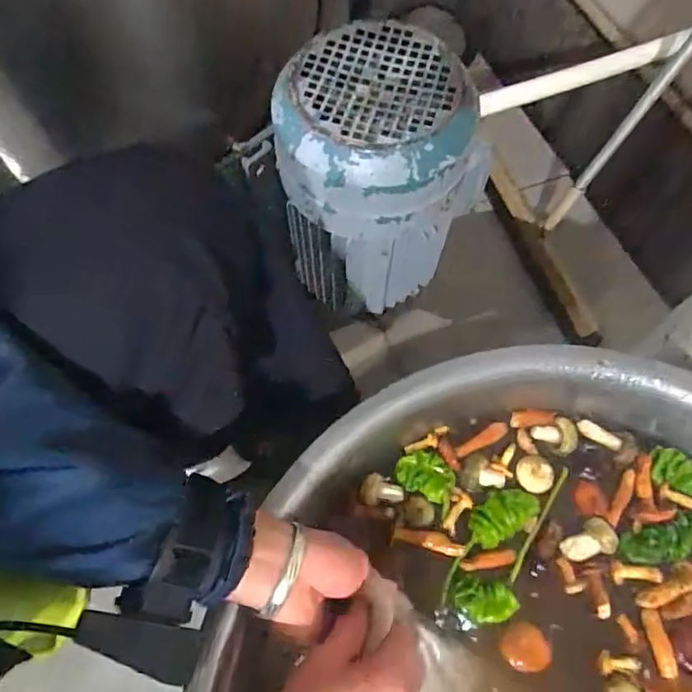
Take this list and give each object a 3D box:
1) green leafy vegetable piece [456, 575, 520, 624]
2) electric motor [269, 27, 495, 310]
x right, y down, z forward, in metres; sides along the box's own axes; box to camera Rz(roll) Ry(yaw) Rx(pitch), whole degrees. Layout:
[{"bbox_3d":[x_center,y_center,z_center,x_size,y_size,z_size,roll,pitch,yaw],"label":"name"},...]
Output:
[{"bbox_3d":[0.109,0.200,0.428,0.044,0.015,0.030,13,66,5],"label":"green leafy vegetable piece"},{"bbox_3d":[0.019,-0.143,0.511,0.145,0.225,0.137,-14,66,-7],"label":"electric motor"}]

